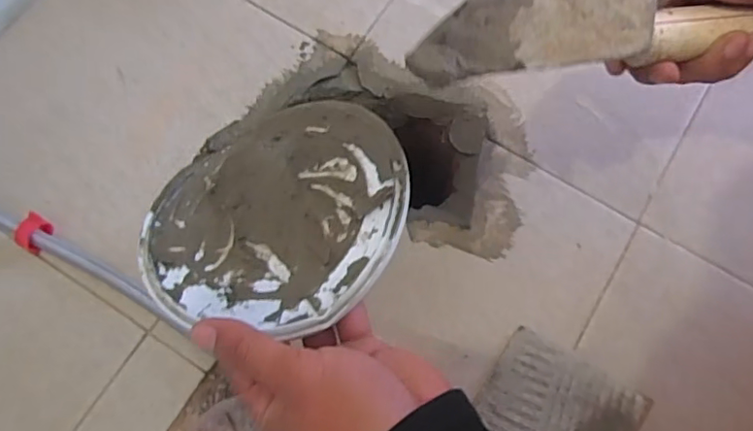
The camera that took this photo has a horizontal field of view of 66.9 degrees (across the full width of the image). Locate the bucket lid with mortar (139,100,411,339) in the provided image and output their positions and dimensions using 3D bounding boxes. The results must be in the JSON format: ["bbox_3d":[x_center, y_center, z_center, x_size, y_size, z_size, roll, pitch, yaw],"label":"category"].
[{"bbox_3d":[-0.061,-0.008,0.347,0.161,0.016,0.156,-9,54,13],"label":"bucket lid with mortar"}]

